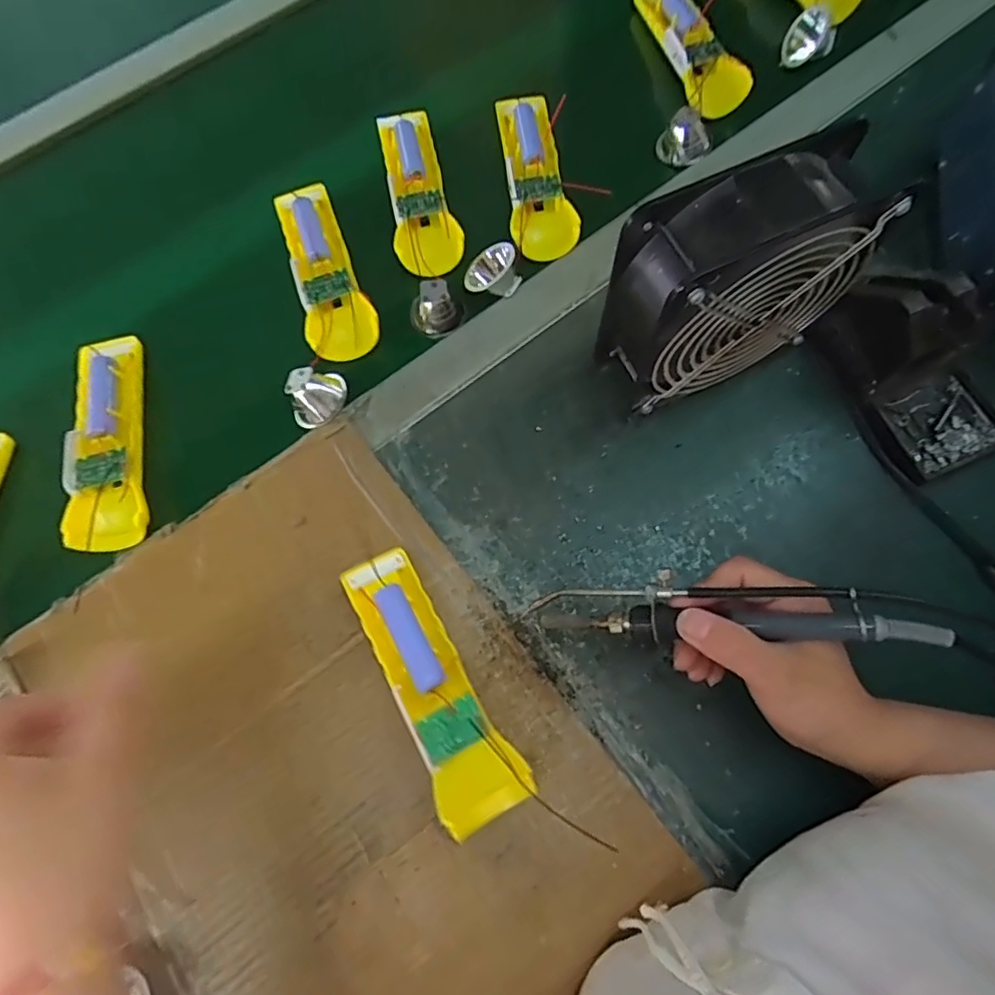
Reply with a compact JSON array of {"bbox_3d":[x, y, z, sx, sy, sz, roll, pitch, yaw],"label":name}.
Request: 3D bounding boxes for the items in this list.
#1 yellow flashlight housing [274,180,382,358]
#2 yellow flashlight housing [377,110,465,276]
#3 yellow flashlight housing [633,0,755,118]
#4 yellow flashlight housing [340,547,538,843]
[{"bbox_3d":[-0.132,-0.173,0.455,0.049,0.020,0.151,-19,74,-7],"label":"yellow flashlight housing"},{"bbox_3d":[-0.064,-0.238,0.473,0.049,0.033,0.148,-14,74,-5],"label":"yellow flashlight housing"},{"bbox_3d":[0.152,-0.363,0.477,0.036,0.025,0.144,-19,74,-7],"label":"yellow flashlight housing"},{"bbox_3d":[-0.039,0.106,0.349,0.048,0.035,0.164,-29,76,-9],"label":"yellow flashlight housing"}]

